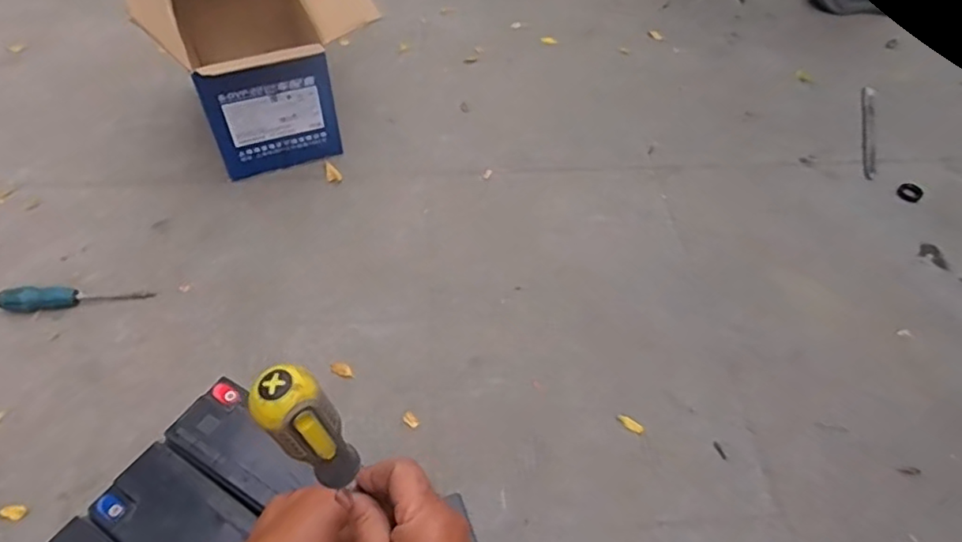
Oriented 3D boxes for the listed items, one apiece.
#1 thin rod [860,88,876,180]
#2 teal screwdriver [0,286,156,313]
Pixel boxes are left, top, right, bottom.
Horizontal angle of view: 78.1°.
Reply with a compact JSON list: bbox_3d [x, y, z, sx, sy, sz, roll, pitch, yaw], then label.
[{"bbox_3d":[0.737,-0.269,1.124,0.024,0.011,0.276,20,53,13],"label":"thin rod"},{"bbox_3d":[-0.551,0.035,0.799,0.190,0.028,0.026,-5,51,-7],"label":"teal screwdriver"}]

